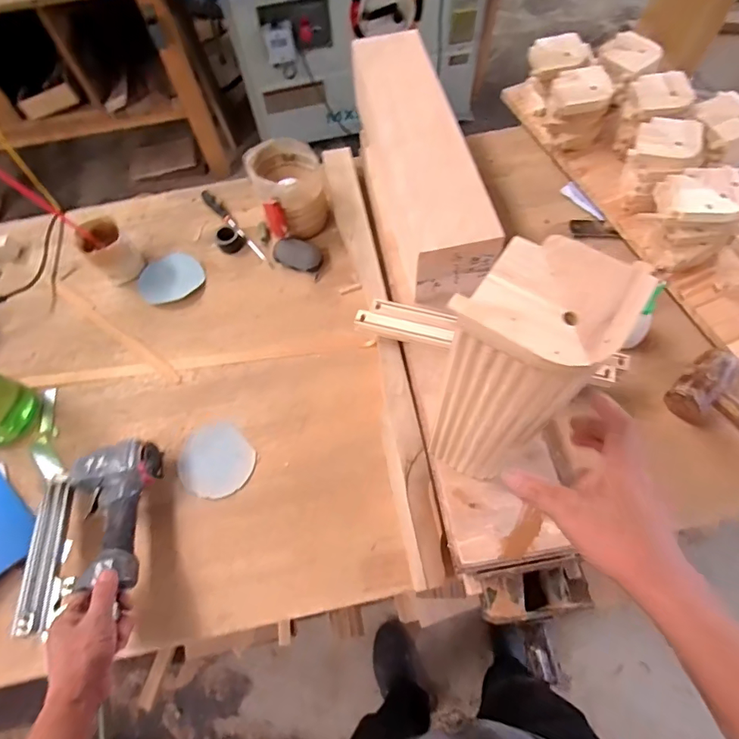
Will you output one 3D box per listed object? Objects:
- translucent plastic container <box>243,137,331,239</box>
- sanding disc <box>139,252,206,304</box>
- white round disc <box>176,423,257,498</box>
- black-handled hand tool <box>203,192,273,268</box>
[{"bbox_3d":[-0.139,-0.323,0.833,0.125,0.126,0.125,-1,65,2],"label":"translucent plastic container"},{"bbox_3d":[-0.360,-0.165,0.826,0.112,0.018,0.095,-41,70,-15],"label":"sanding disc"},{"bbox_3d":[-0.236,0.138,0.698,0.115,0.006,0.103,41,73,19],"label":"white round disc"},{"bbox_3d":[-0.253,-0.271,0.882,0.019,0.018,0.235,-38,68,-15],"label":"black-handled hand tool"}]

